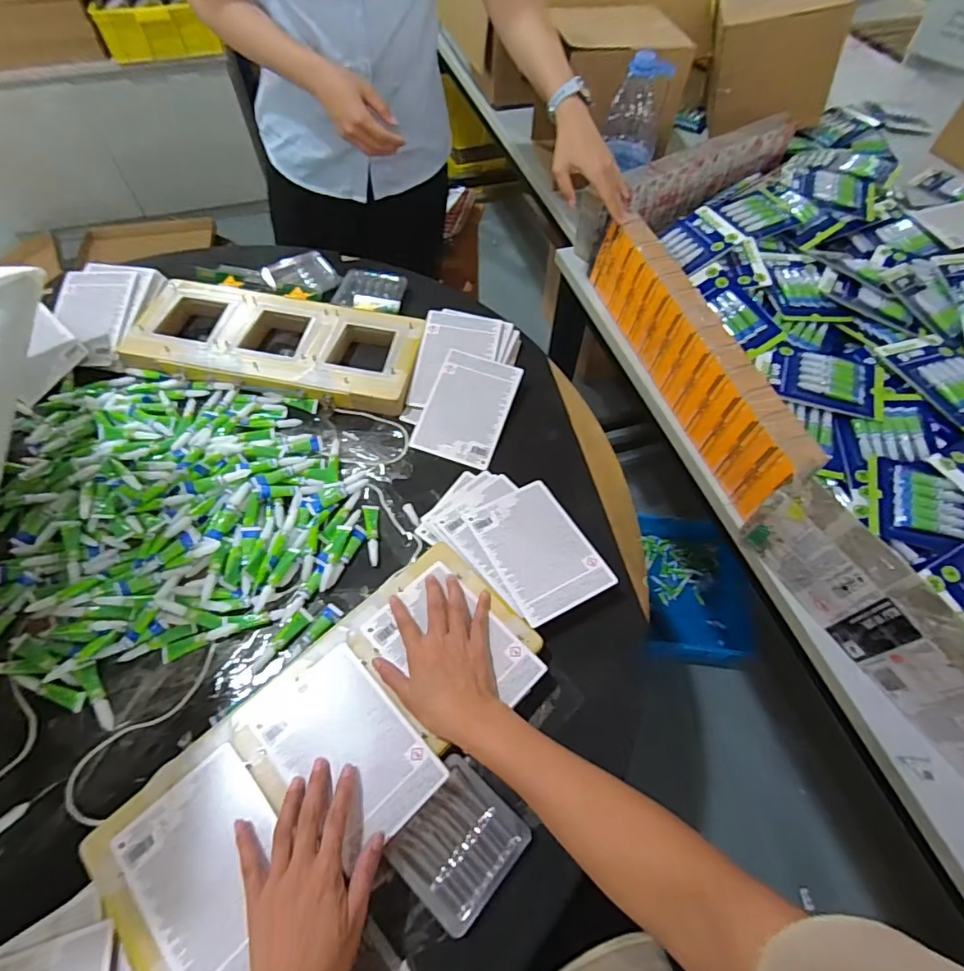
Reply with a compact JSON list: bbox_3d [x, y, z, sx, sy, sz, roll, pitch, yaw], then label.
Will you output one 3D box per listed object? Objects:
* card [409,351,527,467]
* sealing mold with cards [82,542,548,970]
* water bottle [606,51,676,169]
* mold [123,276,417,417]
[{"bbox_3d":[-0.020,-0.112,0.744,0.116,0.005,0.166,18,73,9],"label":"card"},{"bbox_3d":[-0.135,0.245,0.503,0.426,0.025,0.186,-38,70,-22],"label":"sealing mold with cards"},{"bbox_3d":[0.275,-0.659,0.917,0.092,0.171,0.078,14,59,8],"label":"water bottle"},{"bbox_3d":[-0.307,-0.220,0.776,0.422,0.028,0.175,12,64,4],"label":"mold"}]

